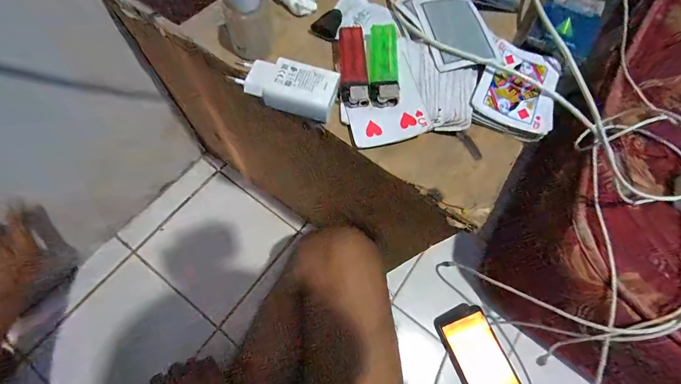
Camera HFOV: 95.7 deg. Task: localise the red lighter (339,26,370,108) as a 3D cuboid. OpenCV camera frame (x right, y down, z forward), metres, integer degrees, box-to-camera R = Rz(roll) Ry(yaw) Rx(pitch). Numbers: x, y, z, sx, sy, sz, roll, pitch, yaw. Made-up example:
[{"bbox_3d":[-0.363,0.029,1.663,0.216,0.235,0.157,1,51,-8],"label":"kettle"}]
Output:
[{"bbox_3d":[0.011,-0.107,0.262,0.022,0.008,0.079,-1,69,-5],"label":"red lighter"}]

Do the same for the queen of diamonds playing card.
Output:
[{"bbox_3d":[0.155,-0.092,0.268,0.065,0.007,0.089,27,69,6],"label":"queen of diamonds playing card"}]

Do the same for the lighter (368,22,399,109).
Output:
[{"bbox_3d":[0.036,-0.111,0.264,0.025,0.008,0.081,3,68,-3],"label":"lighter"}]

